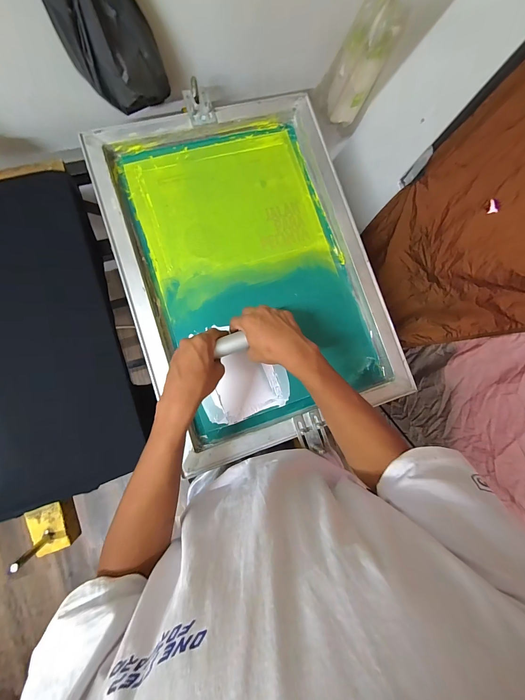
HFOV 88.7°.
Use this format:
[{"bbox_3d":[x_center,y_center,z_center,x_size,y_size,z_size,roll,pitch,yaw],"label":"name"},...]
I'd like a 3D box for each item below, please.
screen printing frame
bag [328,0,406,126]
[{"bbox_3d":[-0.017,-0.165,0.529,0.459,0.035,0.658,-18,85,-8],"label":"screen printing frame"},{"bbox_3d":[0.230,-0.675,0.642,0.107,0.218,0.063,18,84,-9],"label":"bag"}]

